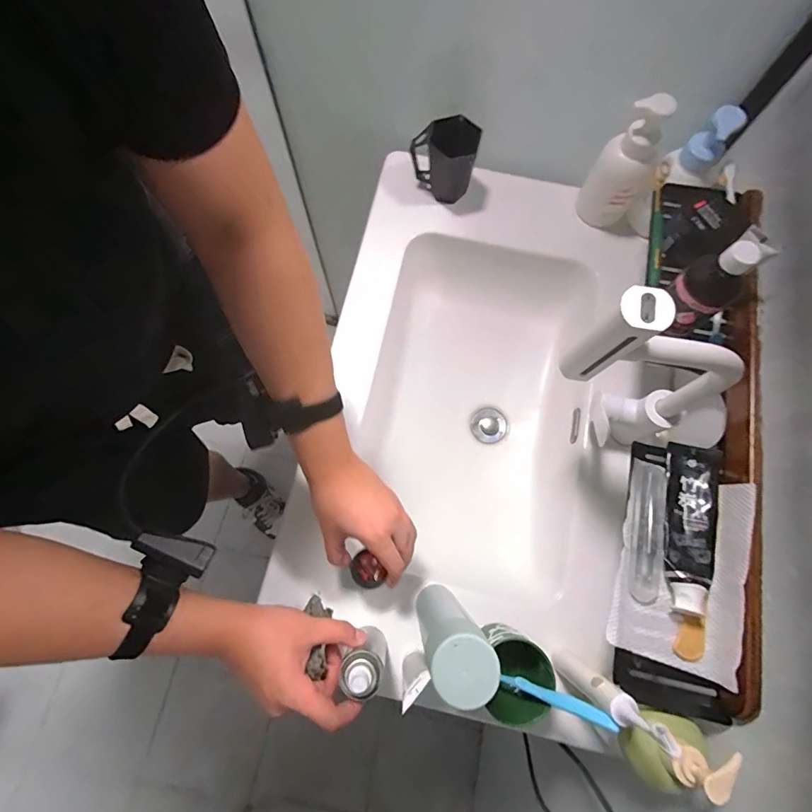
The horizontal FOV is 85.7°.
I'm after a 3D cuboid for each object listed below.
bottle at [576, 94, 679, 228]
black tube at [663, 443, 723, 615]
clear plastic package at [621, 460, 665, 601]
[{"bbox_3d":[0.325,-0.361,0.639,0.078,0.196,0.081,34,77,10],"label":"bottle"},{"bbox_3d":[0.300,0.124,0.455,0.051,0.036,0.166,14,75,4],"label":"black tube"},{"bbox_3d":[0.253,0.131,0.465,0.042,0.010,0.143,9,74,3],"label":"clear plastic package"}]

